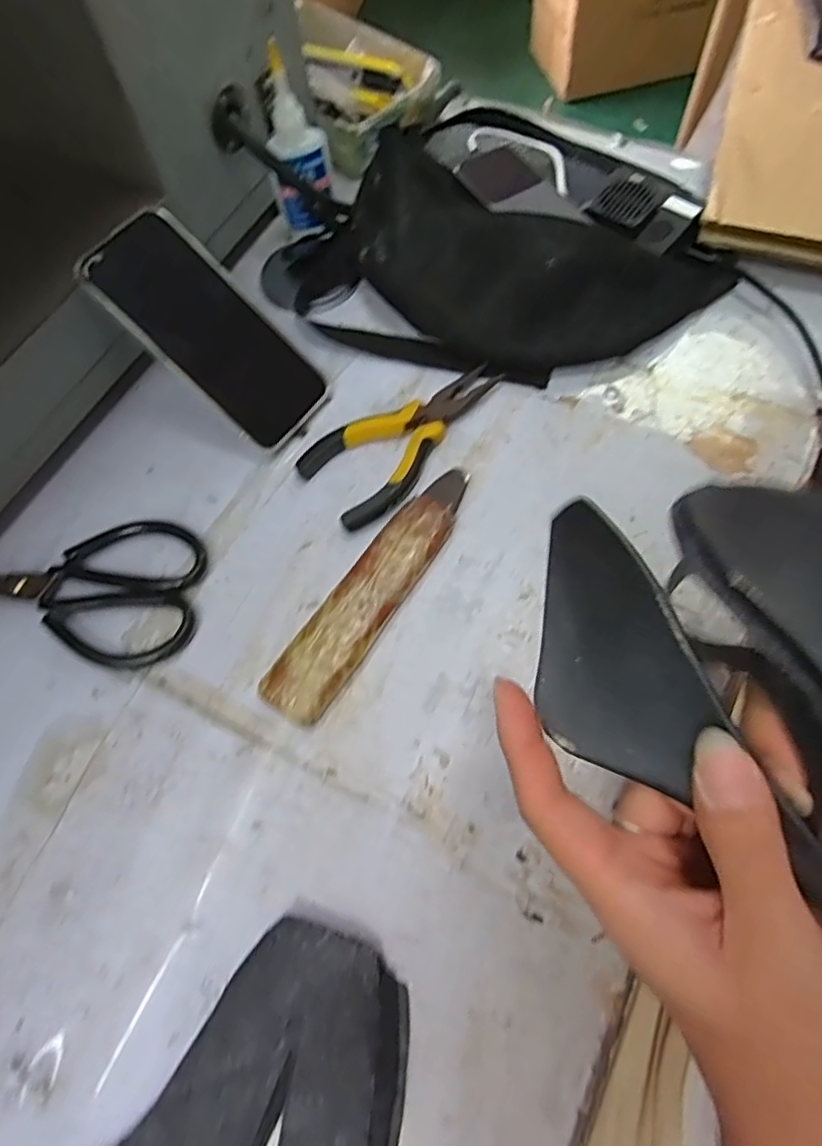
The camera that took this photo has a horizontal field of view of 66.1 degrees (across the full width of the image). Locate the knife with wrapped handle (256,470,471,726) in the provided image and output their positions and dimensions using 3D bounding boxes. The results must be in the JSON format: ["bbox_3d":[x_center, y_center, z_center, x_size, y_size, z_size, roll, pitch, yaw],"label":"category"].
[{"bbox_3d":[-0.020,0.010,0.393,0.040,0.018,0.184,33,71,16],"label":"knife with wrapped handle"}]

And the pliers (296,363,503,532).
[{"bbox_3d":[0.001,-0.093,0.437,0.147,0.016,0.070,-35,68,-12],"label":"pliers"}]

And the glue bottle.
[{"bbox_3d":[-0.086,-0.316,0.478,0.045,0.118,0.041,14,67,10],"label":"glue bottle"}]

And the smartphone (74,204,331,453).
[{"bbox_3d":[-0.135,-0.163,0.430,0.164,0.013,0.077,44,72,-16],"label":"smartphone"}]

